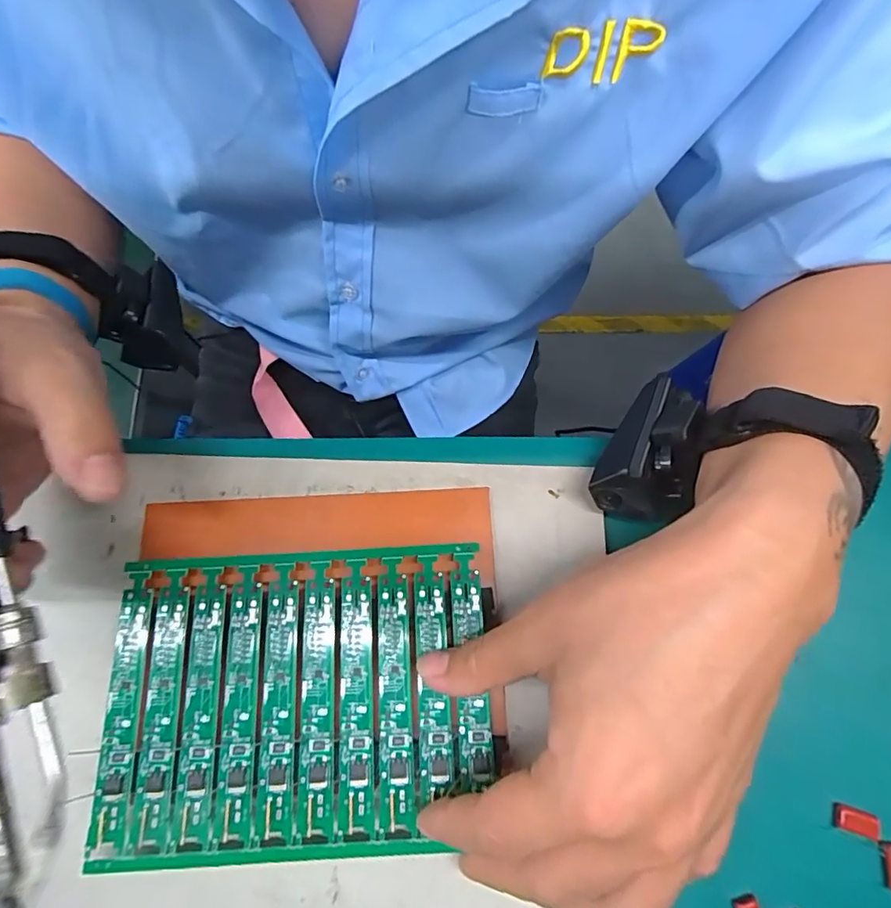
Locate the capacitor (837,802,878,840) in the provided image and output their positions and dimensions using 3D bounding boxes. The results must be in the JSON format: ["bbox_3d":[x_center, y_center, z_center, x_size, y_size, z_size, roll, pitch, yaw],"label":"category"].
[{"bbox_3d":[0.172,0.154,0.208,0.014,0.007,0.010,17,74,5],"label":"capacitor"}]

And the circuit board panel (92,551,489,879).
[{"bbox_3d":[-0.064,0.104,0.217,0.160,0.005,0.120,-3,73,-1],"label":"circuit board panel"}]

